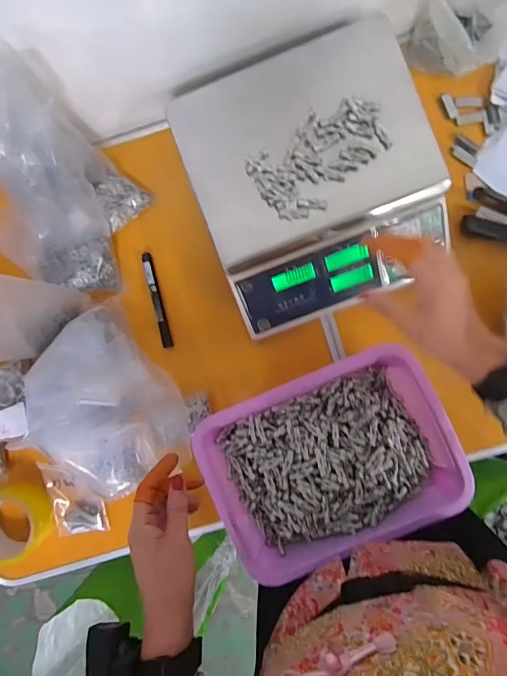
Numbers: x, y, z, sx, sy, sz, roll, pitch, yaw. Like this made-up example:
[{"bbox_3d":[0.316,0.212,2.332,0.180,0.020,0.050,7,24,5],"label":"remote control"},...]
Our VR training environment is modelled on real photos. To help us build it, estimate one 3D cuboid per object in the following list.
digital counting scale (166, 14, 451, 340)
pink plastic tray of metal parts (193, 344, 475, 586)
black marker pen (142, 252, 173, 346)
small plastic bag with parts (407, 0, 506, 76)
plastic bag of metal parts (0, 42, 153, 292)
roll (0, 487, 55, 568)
[{"bbox_3d":[0.078,-0.192,0.514,0.281,0.097,0.296,-20,87,4],"label":"digital counting scale"},{"bbox_3d":[0.098,0.159,0.527,0.298,0.061,0.219,-23,87,4],"label":"pink plastic tray of metal parts"},{"bbox_3d":[-0.140,-0.055,0.590,0.013,0.014,0.139,-14,87,4],"label":"black marker pen"},{"bbox_3d":[0.260,-0.395,0.516,0.110,0.102,0.104,-3,88,5],"label":"small plastic bag with parts"},{"bbox_3d":[-0.251,-0.182,0.499,0.173,0.194,0.220,-25,86,4],"label":"plastic bag of metal parts"},{"bbox_3d":[-0.334,0.259,0.562,0.097,0.048,0.097,0,88,5],"label":"roll"}]

